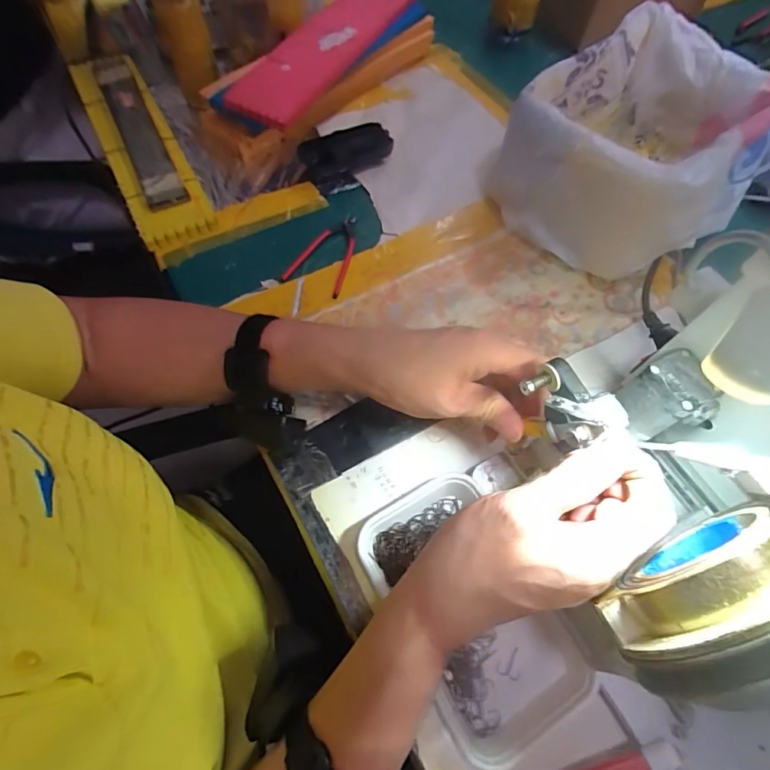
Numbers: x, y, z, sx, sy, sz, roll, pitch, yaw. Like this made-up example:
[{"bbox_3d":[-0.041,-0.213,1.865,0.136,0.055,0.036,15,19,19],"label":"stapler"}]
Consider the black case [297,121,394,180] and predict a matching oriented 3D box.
[{"bbox_3d":[-0.046,-0.299,0.572,0.118,0.023,0.057,-23,67,-13],"label":"black case"}]

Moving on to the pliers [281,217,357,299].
[{"bbox_3d":[-0.058,-0.148,0.495,0.063,0.009,0.115,22,64,8],"label":"pliers"}]

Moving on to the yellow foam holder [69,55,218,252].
[{"bbox_3d":[-0.311,-0.310,0.560,0.083,0.028,0.370,-26,67,-15],"label":"yellow foam holder"}]

